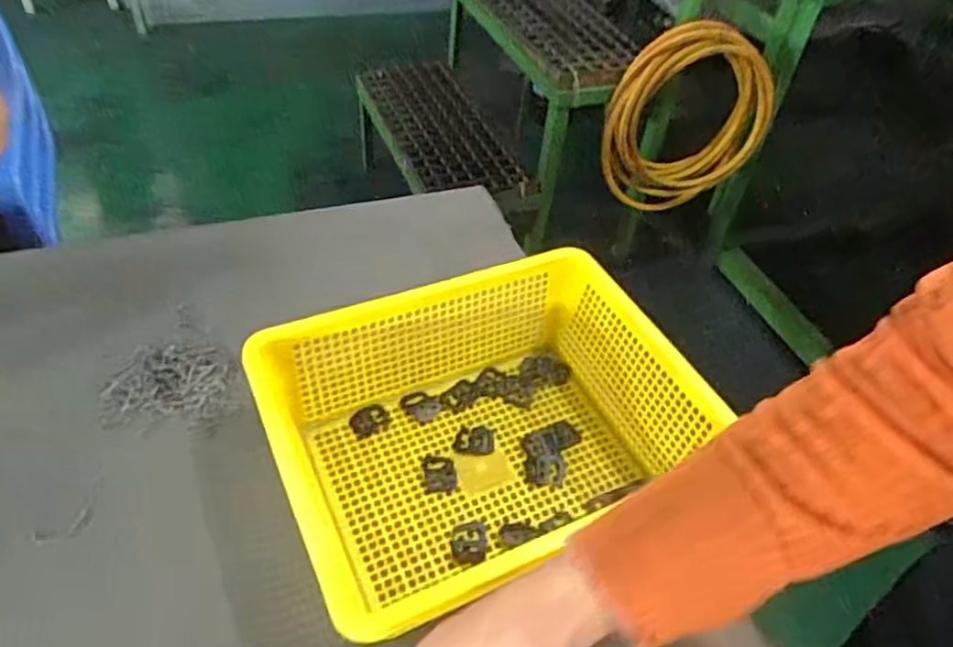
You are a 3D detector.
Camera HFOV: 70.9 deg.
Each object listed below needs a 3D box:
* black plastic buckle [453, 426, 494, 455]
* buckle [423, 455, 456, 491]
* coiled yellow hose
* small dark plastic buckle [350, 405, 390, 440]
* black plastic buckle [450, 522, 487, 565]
[{"bbox_3d":[-0.002,0.098,0.559,0.033,0.004,0.028,6,47,-1],"label":"black plastic buckle"},{"bbox_3d":[-0.029,0.118,0.533,0.025,0.004,0.033,-2,47,-8],"label":"buckle"},{"bbox_3d":[0.430,-0.403,1.381,0.348,0.378,0.067,0,47,-7],"label":"coiled yellow hose"},{"bbox_3d":[-0.090,0.082,0.565,0.032,0.004,0.026,-24,54,-26],"label":"small dark plastic buckle"},{"bbox_3d":[-0.005,0.161,0.493,0.025,0.004,0.031,2,47,-4],"label":"black plastic buckle"}]

